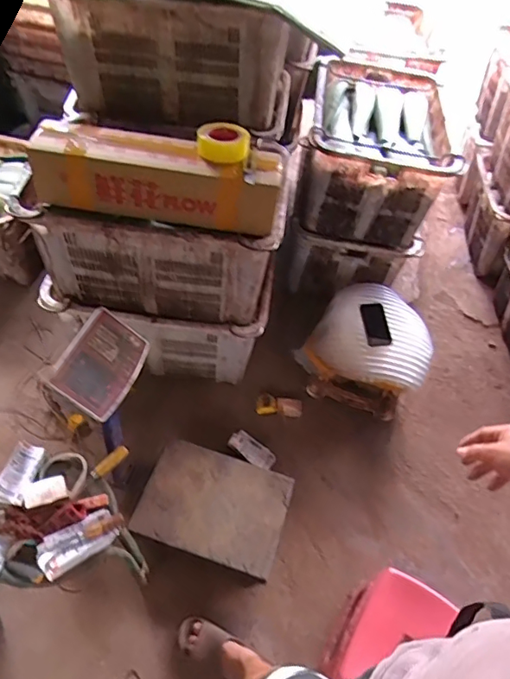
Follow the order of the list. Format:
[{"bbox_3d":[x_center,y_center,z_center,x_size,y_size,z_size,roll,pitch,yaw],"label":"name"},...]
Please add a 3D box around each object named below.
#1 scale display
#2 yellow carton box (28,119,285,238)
[{"bbox_3d":[-0.332,0.053,1.093,0.157,0.036,0.236,41,45,-22],"label":"scale display"},{"bbox_3d":[-0.229,-0.393,1.210,0.583,0.174,0.152,9,52,-1],"label":"yellow carton box"}]

